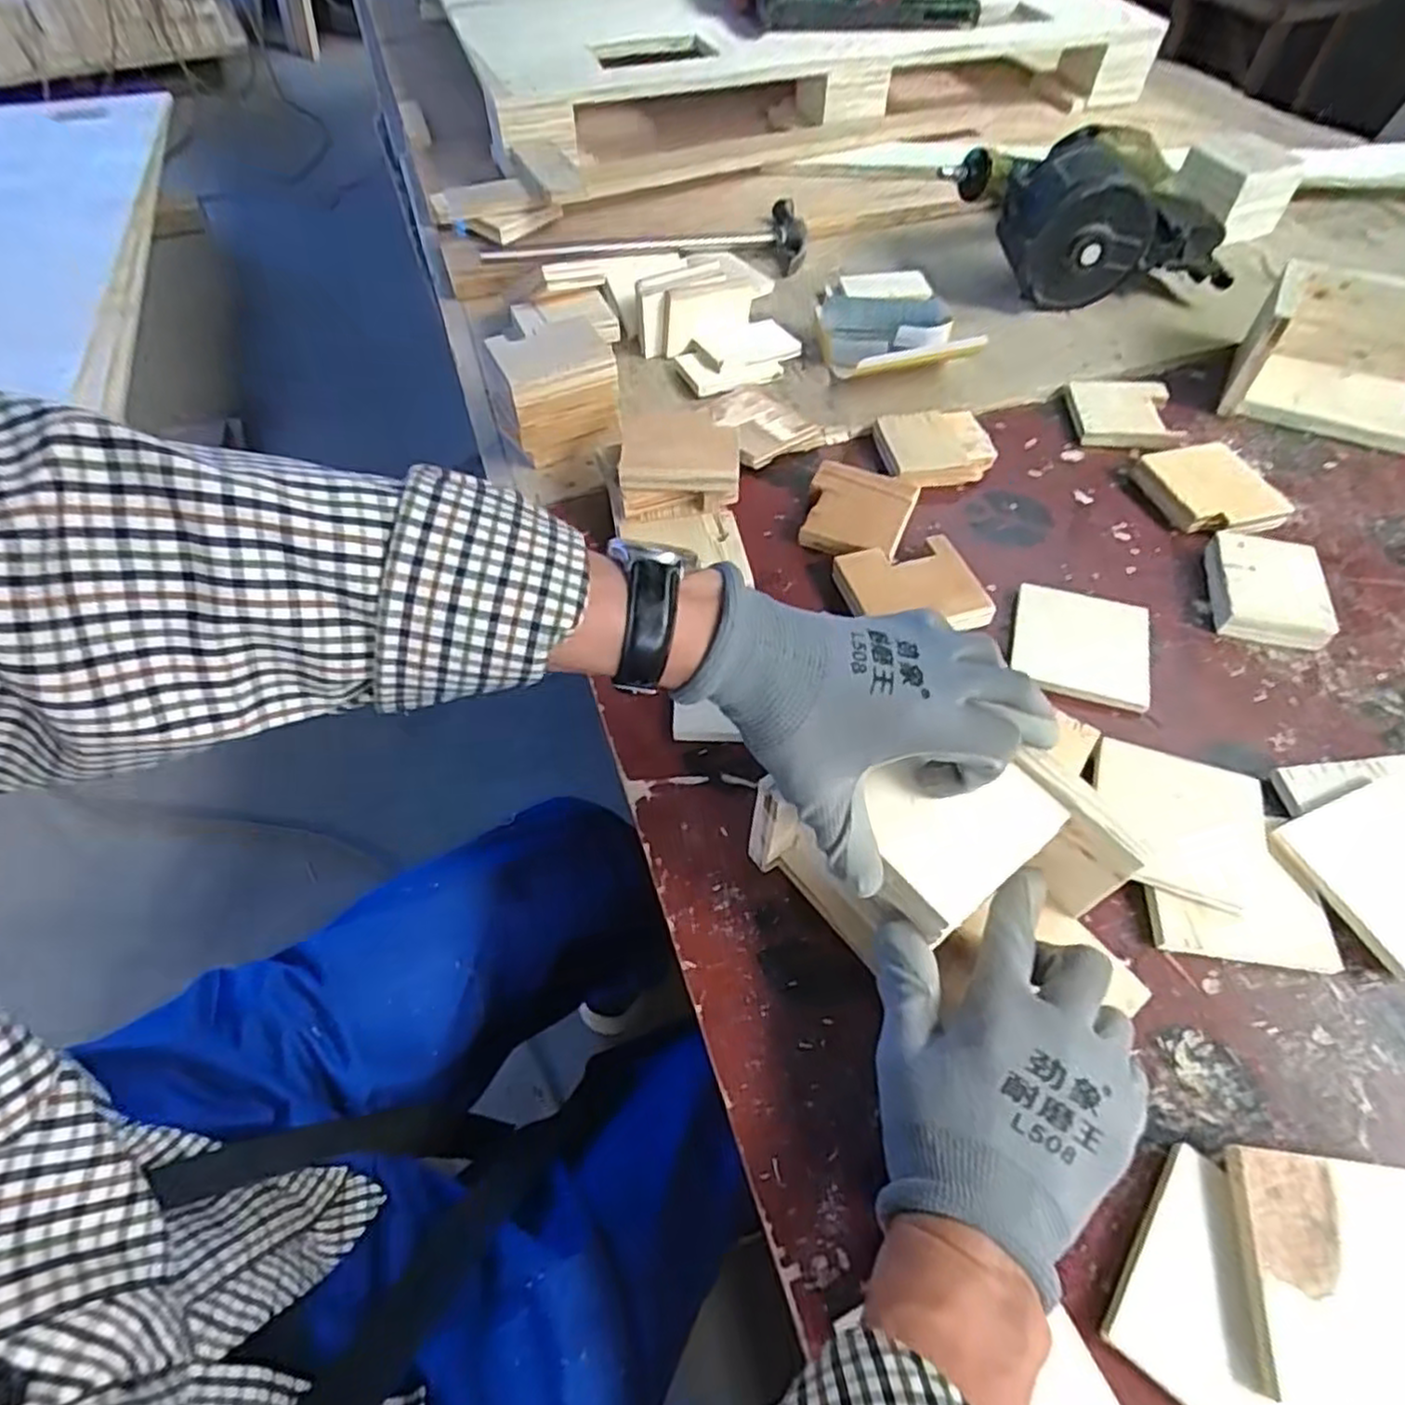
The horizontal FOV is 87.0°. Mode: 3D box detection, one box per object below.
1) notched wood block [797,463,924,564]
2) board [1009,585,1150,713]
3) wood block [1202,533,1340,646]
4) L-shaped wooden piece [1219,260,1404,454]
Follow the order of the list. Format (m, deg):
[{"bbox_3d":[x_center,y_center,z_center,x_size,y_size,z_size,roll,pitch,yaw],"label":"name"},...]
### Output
[{"bbox_3d":[0.125,-0.152,0.597,0.081,0.021,0.091,18,58,14],"label":"notched wood block"},{"bbox_3d":[0.269,-0.042,0.527,0.085,0.016,0.091,12,56,10],"label":"board"},{"bbox_3d":[0.410,-0.083,0.540,0.068,0.027,0.092,8,56,7],"label":"wood block"},{"bbox_3d":[0.572,-0.307,0.658,0.159,0.090,0.124,26,60,18],"label":"L-shaped wooden piece"}]

